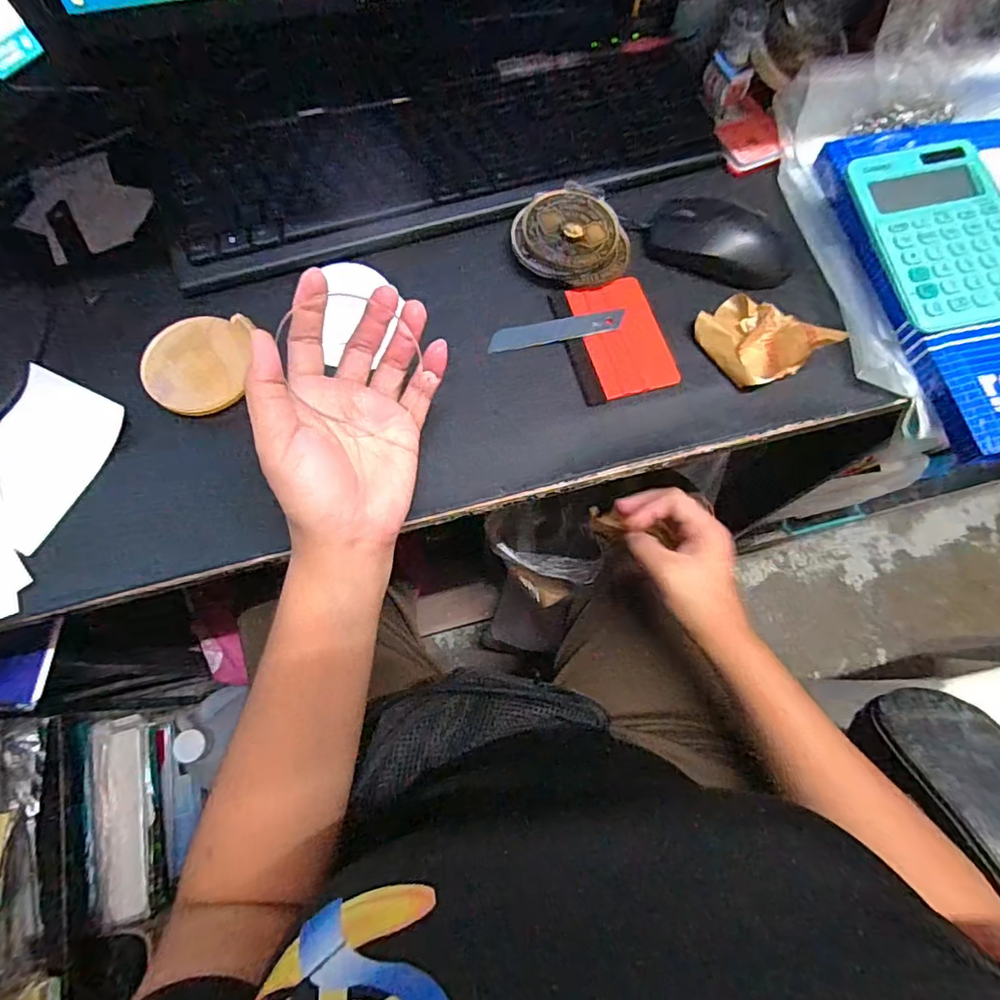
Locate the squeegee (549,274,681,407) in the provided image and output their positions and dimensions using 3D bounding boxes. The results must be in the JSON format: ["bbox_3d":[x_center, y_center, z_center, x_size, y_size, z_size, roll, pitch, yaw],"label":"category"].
[{"bbox_3d":[0.085,-0.121,0.399,0.071,0.004,0.097,-14,72,-6],"label":"squeegee"}]

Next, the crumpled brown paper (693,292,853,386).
[{"bbox_3d":[0.187,-0.120,0.386,0.060,0.037,0.077,-32,75,-11],"label":"crumpled brown paper"}]

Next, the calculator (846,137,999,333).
[{"bbox_3d":[0.327,-0.197,0.396,0.101,0.010,0.150,-12,75,-3],"label":"calculator"}]

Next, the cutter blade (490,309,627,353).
[{"bbox_3d":[0.042,-0.127,0.402,0.100,0.004,0.019,-11,77,1],"label":"cutter blade"}]

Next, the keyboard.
[{"bbox_3d":[-0.036,-0.276,0.434,0.450,0.023,0.126,-18,73,-7],"label":"keyboard"}]

